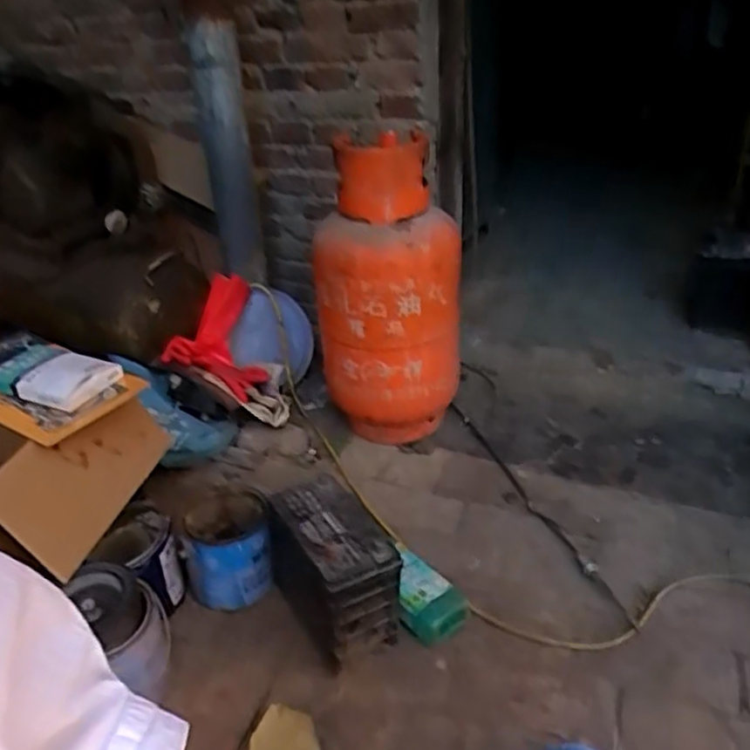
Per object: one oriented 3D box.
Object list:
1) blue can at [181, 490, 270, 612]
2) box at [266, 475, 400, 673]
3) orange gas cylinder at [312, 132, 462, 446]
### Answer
[{"bbox_3d":[-0.257,0.311,1.206,0.145,0.155,0.160,-6,31,-6],"label":"blue can"},{"bbox_3d":[-0.068,0.318,1.109,0.131,0.195,0.235,-18,33,-22],"label":"box"},{"bbox_3d":[0.025,-0.150,1.467,0.275,0.654,0.288,-8,31,-10],"label":"orange gas cylinder"}]

